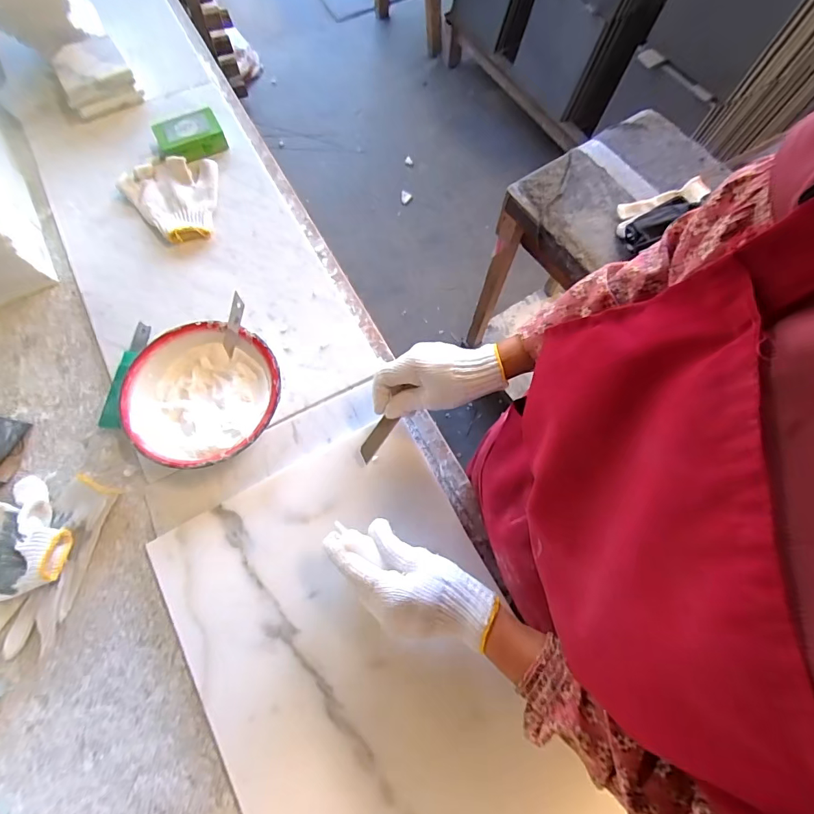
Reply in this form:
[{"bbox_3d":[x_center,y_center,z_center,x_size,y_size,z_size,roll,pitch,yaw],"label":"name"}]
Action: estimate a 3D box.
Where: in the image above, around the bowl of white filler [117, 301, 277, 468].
[{"bbox_3d":[-0.230,-0.012,0.504,0.167,0.060,0.166,0,70,1],"label":"bowl of white filler"}]

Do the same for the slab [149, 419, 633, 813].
[{"bbox_3d":[-0.004,0.320,0.406,0.303,0.030,0.591,-26,73,-14],"label":"slab"}]

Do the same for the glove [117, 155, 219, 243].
[{"bbox_3d":[-0.338,-0.297,0.619,0.129,0.027,0.149,-11,71,-3],"label":"glove"}]

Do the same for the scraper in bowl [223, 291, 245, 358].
[{"bbox_3d":[-0.204,-0.094,0.503,0.017,0.083,0.011,45,40,15],"label":"scraper in bowl"}]

